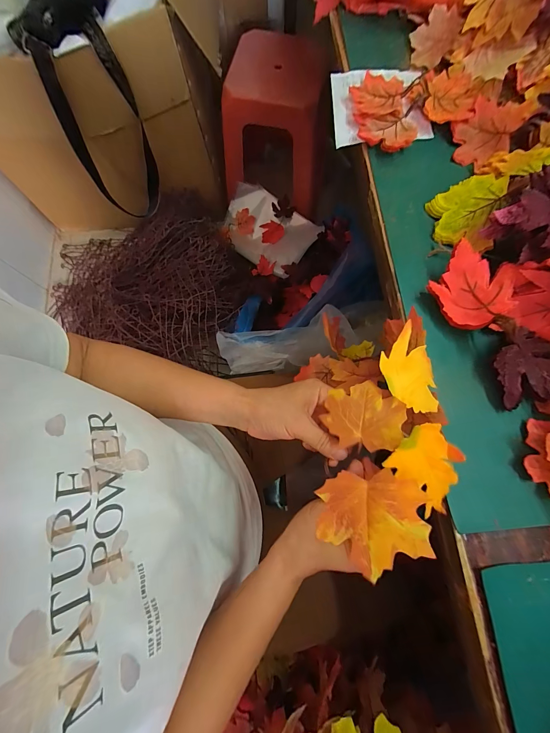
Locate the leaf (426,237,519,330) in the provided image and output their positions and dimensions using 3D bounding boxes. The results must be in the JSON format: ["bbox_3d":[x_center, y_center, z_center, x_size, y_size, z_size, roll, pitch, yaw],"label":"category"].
[{"bbox_3d":[0.226,-0.089,0.340,0.084,0.025,0.082,38,79,10],"label":"leaf"}]

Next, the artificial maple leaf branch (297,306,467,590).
[{"bbox_3d":[0.101,0.055,0.276,0.130,0.049,0.215,-7,75,-1],"label":"artificial maple leaf branch"}]

